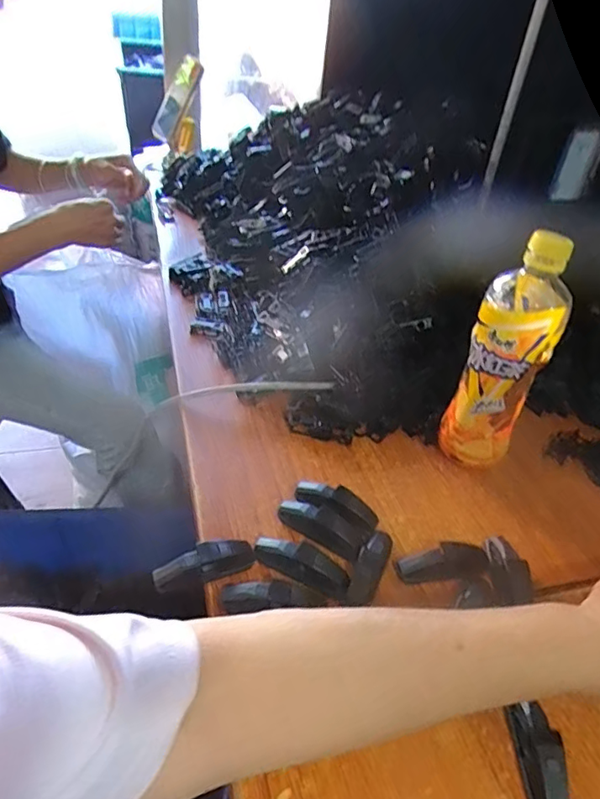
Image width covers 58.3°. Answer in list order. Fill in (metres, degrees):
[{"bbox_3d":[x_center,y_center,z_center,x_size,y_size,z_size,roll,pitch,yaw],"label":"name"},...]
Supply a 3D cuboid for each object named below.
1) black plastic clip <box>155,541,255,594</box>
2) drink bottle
[{"bbox_3d":[-0.069,0.121,0.391,0.072,0.023,0.017,-10,42,-20],"label":"black plastic clip"},{"bbox_3d":[0.177,-0.034,0.468,0.064,0.208,0.074,22,42,18],"label":"drink bottle"}]

